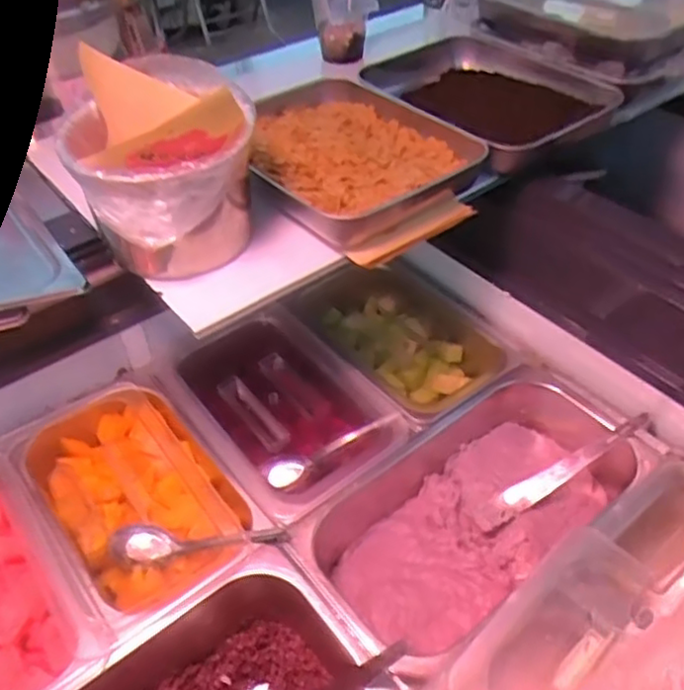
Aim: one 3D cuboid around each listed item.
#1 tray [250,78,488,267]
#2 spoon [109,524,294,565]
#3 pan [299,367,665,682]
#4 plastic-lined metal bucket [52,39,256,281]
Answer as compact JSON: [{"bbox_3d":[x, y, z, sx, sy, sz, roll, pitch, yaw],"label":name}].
[{"bbox_3d":[-0.002,-0.182,0.664,0.188,0.049,0.261,-30,50,-29],"label":"tray"},{"bbox_3d":[-0.127,0.177,0.602,0.163,0.028,0.030,-5,41,15],"label":"spoon"},{"bbox_3d":[0.129,0.150,0.635,0.346,0.090,0.184,-28,49,-27],"label":"pan"},{"bbox_3d":[-0.140,-0.140,0.567,0.133,0.135,0.140,3,42,4],"label":"plastic-lined metal bucket"}]

